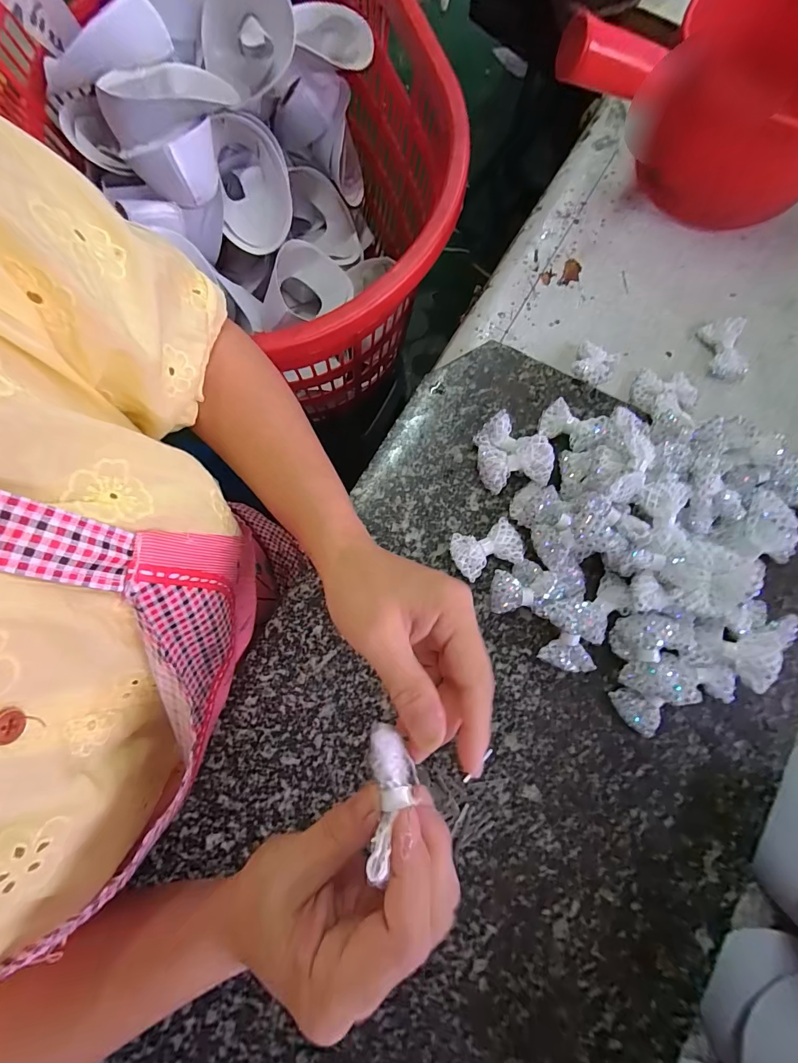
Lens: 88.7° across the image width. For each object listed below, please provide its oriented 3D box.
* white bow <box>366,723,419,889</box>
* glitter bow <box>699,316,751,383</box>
[{"bbox_3d":[-0.002,0.107,0.166,0.019,0.013,0.049,1,62,0],"label":"white bow"},{"bbox_3d":[0.301,-0.167,0.376,0.032,0.017,0.055,-4,79,-1],"label":"glitter bow"}]

